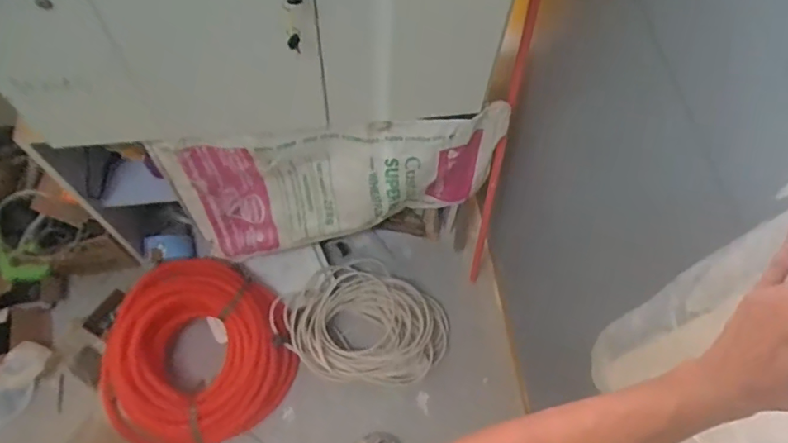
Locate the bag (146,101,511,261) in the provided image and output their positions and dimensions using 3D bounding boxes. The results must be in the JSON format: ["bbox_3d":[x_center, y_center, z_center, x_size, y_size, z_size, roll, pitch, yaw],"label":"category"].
[{"bbox_3d":[-0.122,-0.073,1.277,0.720,0.423,0.087,-7,65,-6],"label":"bag"}]

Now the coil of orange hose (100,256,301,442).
[{"bbox_3d":[-0.509,0.346,1.439,0.472,0.183,0.480,7,64,1],"label":"coil of orange hose"}]

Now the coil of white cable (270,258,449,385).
[{"bbox_3d":[-0.080,0.287,1.494,0.413,0.077,0.342,37,68,14],"label":"coil of white cable"}]

